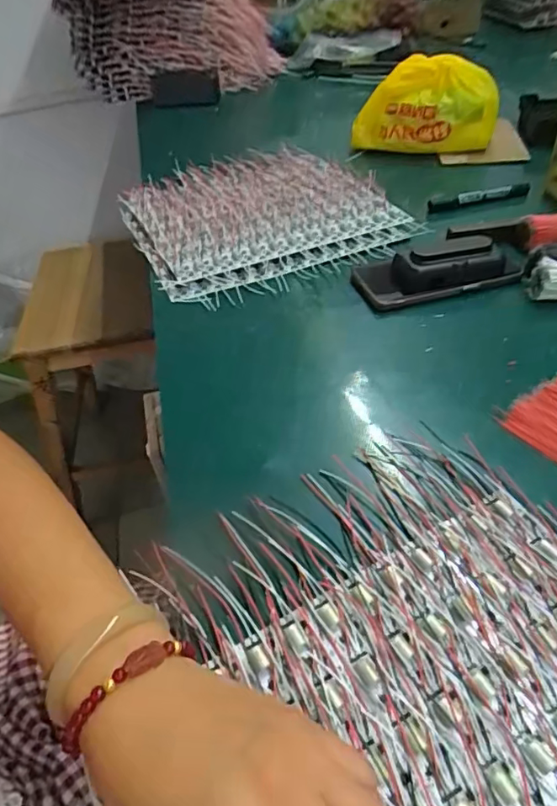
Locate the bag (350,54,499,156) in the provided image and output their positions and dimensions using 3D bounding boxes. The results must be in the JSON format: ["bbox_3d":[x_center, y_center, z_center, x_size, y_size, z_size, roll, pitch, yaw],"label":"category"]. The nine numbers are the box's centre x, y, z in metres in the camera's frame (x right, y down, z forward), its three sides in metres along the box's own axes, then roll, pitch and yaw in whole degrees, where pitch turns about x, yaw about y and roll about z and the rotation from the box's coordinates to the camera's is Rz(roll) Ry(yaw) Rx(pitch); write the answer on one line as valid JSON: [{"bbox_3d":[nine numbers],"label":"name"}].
[{"bbox_3d":[0.212,-0.420,0.763,0.199,0.125,0.059,0,44,8],"label":"bag"}]

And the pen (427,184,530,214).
[{"bbox_3d":[0.254,-0.261,0.668,0.124,0.013,0.020,-8,44,-1],"label":"pen"}]

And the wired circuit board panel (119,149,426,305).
[{"bbox_3d":[-0.029,-0.246,0.677,0.301,0.029,0.312,-20,46,-14],"label":"wired circuit board panel"}]

